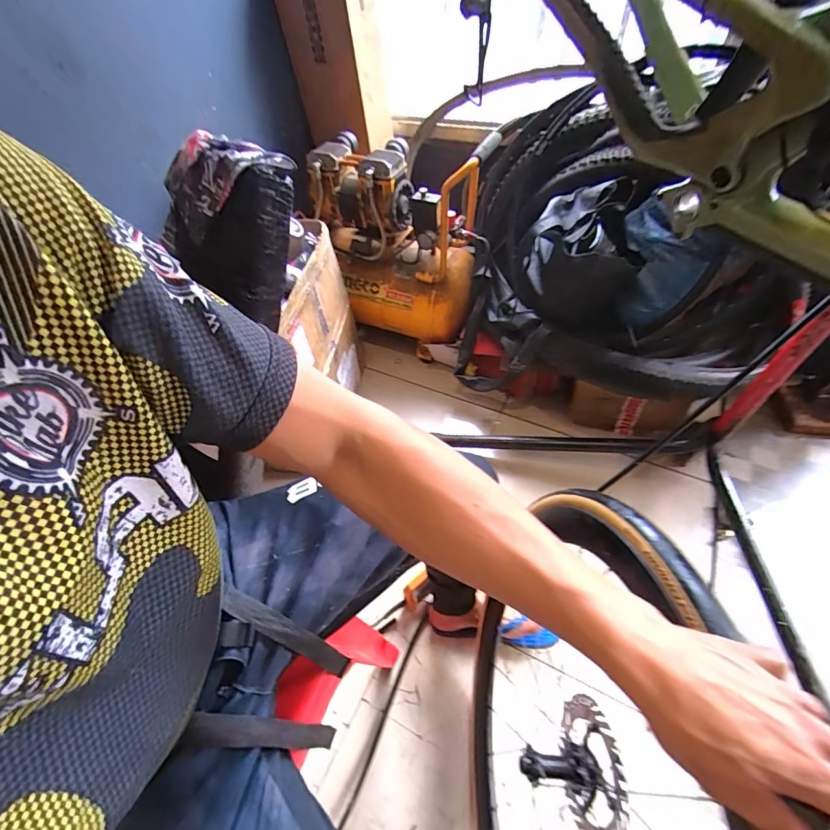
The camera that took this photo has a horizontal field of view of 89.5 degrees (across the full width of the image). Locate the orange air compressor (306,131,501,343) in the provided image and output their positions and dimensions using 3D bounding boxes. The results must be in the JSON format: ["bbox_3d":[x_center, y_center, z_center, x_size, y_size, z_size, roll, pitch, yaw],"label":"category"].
[{"bbox_3d":[-0.057,-0.502,1.243,0.513,0.470,0.253,15,54,16],"label":"orange air compressor"}]

